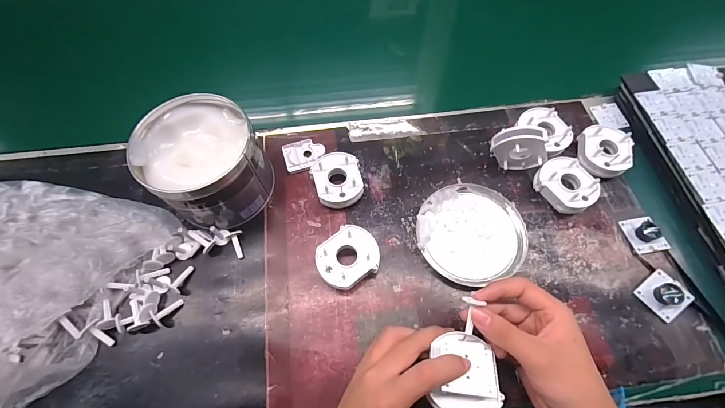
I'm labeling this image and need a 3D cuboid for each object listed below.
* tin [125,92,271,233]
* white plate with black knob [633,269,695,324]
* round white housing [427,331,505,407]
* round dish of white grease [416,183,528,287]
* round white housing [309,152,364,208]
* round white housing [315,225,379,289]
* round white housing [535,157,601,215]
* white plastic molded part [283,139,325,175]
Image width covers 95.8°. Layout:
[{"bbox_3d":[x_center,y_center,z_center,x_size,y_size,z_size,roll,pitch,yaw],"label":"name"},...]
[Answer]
[{"bbox_3d":[-0.182,-0.047,0.392,0.123,0.099,0.126,-1,65,1],"label":"tin"},{"bbox_3d":[0.336,0.100,0.360,0.042,0.019,0.042,-34,69,-14],"label":"white plate with black knob"},{"bbox_3d":[0.086,0.146,0.283,0.056,0.018,0.065,-6,54,1],"label":"round white housing"},{"bbox_3d":[0.131,0.031,0.398,0.128,0.021,0.121,-1,65,1],"label":"round dish of white grease"},{"bbox_3d":[-0.033,-0.034,0.422,0.062,0.035,0.079,-7,65,-2],"label":"round white housing"},{"bbox_3d":[-0.016,0.064,0.379,0.070,0.030,0.060,-41,70,-16],"label":"round white housing"},{"bbox_3d":[0.254,-0.022,0.413,0.056,0.033,0.070,-32,68,-13],"label":"round white housing"},{"bbox_3d":[-0.080,-0.067,0.452,0.055,0.009,0.045,-15,65,-6],"label":"white plastic molded part"}]

